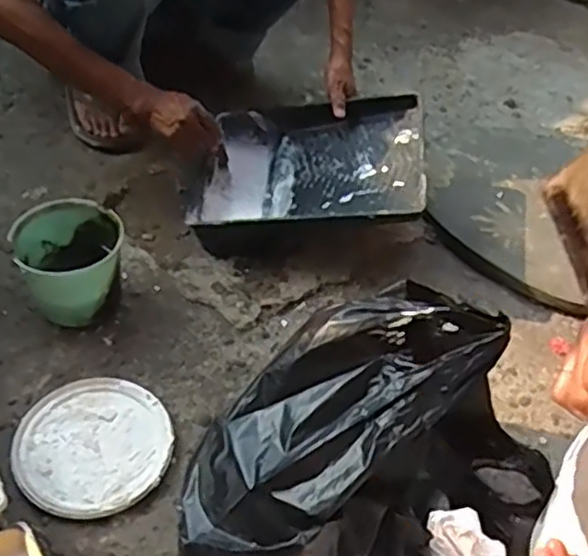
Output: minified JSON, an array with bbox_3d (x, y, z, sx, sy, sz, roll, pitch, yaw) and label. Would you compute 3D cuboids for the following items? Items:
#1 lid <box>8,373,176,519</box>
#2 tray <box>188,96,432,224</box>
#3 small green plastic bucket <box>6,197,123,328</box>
[{"bbox_3d":[-0.241,0.199,0.841,0.175,0.020,0.177,3,45,-3],"label":"lid"},{"bbox_3d":[0.017,-0.177,1.105,0.370,0.064,0.300,-5,50,15],"label":"tray"},{"bbox_3d":[-0.299,-0.016,0.955,0.125,0.138,0.124,3,45,-3],"label":"small green plastic bucket"}]

